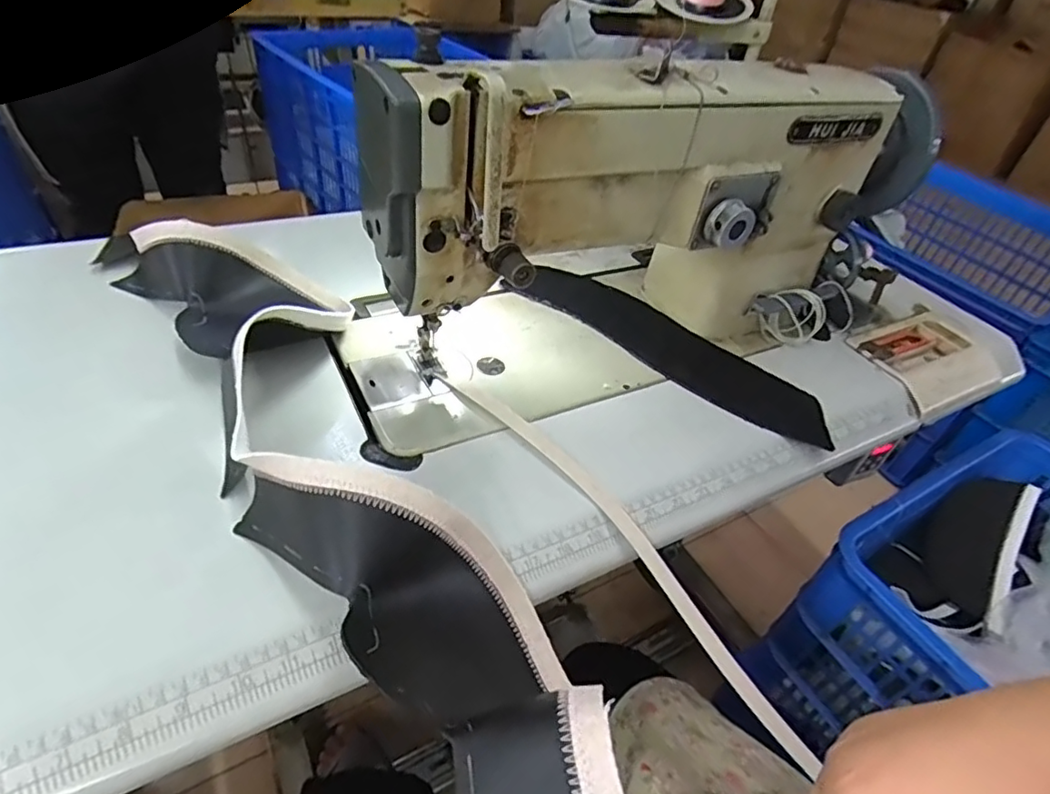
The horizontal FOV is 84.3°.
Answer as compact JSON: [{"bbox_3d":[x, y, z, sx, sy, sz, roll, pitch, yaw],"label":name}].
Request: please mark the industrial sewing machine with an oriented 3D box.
[{"bbox_3d":[0.131,-0.140,0.491,0.538,0.236,0.256,-15,47,-24],"label":"industrial sewing machine"}]

